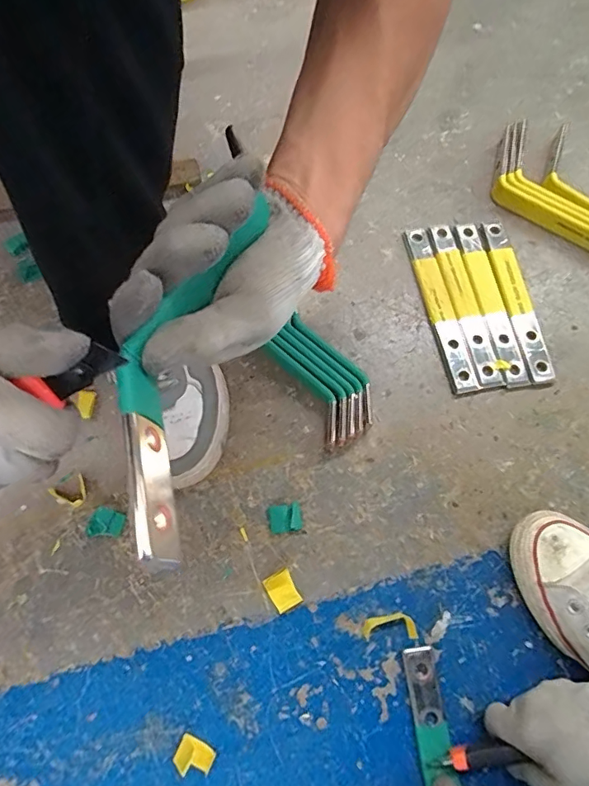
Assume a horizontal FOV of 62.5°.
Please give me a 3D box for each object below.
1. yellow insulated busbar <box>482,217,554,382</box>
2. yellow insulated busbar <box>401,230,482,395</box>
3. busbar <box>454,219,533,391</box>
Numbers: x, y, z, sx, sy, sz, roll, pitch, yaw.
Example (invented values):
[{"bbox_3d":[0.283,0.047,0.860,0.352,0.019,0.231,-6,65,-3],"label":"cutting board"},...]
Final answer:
[{"bbox_3d":[0.263,-0.114,0.573,0.032,0.006,0.206,-10,70,-5],"label":"yellow insulated busbar"},{"bbox_3d":[0.171,-0.101,0.574,0.029,0.006,0.214,-15,74,7],"label":"yellow insulated busbar"},{"bbox_3d":[0.231,-0.109,0.574,0.031,0.010,0.210,-7,72,-13],"label":"busbar"}]

